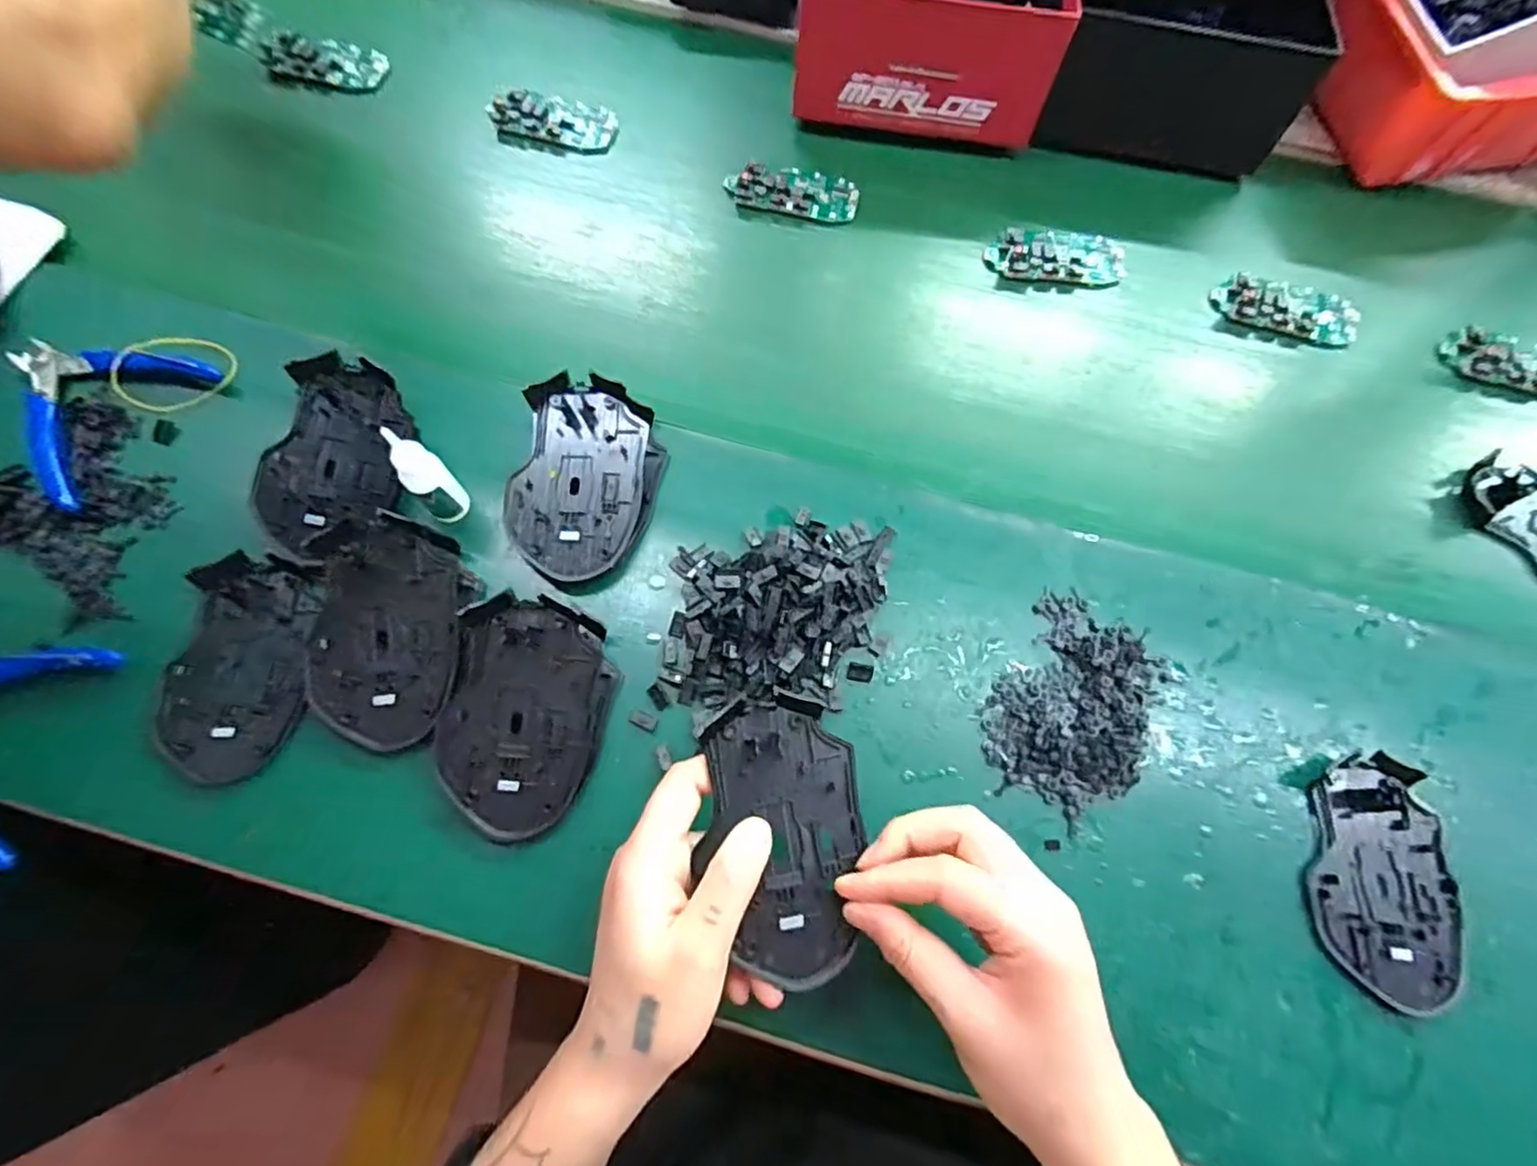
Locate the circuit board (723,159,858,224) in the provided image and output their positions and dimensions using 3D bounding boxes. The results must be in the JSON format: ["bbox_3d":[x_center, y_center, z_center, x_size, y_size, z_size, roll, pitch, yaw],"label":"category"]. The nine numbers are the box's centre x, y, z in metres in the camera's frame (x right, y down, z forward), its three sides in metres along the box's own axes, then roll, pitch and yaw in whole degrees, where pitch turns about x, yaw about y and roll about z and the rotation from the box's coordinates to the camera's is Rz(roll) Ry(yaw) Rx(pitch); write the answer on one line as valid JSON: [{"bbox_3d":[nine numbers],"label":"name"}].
[{"bbox_3d":[0.018,-0.294,0.501,0.097,0.014,0.048,10,67,2],"label":"circuit board"}]

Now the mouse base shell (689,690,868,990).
[{"bbox_3d":[0.006,0.108,0.289,0.068,0.021,0.113,-1,67,-3],"label":"mouse base shell"}]

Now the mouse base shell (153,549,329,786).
[{"bbox_3d":[-0.275,0.043,0.351,0.075,0.022,0.116,8,67,1],"label":"mouse base shell"}]

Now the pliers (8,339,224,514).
[{"bbox_3d":[-0.406,-0.104,0.391,0.112,0.016,0.108,21,68,6],"label":"pliers"}]

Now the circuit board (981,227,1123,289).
[{"bbox_3d":[0.210,-0.239,0.490,0.098,0.012,0.047,1,67,-2],"label":"circuit board"}]

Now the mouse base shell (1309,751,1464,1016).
[{"bbox_3d":[0.315,0.149,0.339,0.071,0.011,0.114,15,67,4],"label":"mouse base shell"}]

